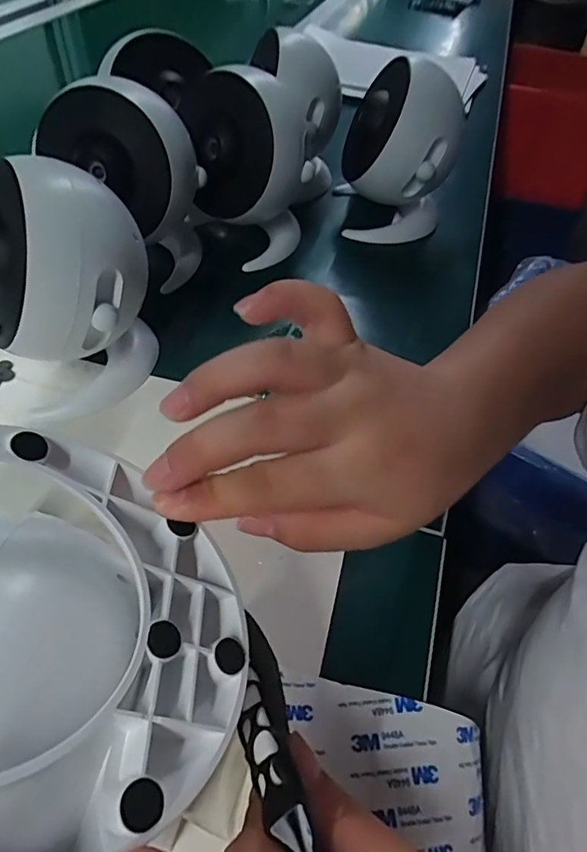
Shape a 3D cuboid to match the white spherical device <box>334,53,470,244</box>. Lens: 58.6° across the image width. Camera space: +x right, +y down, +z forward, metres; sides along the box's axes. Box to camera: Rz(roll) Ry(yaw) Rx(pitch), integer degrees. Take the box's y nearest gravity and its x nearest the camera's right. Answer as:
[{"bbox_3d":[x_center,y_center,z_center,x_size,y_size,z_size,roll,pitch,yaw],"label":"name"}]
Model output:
[{"bbox_3d":[0.098,-0.249,0.488,0.105,0.147,0.091,11,50,5],"label":"white spherical device"}]

